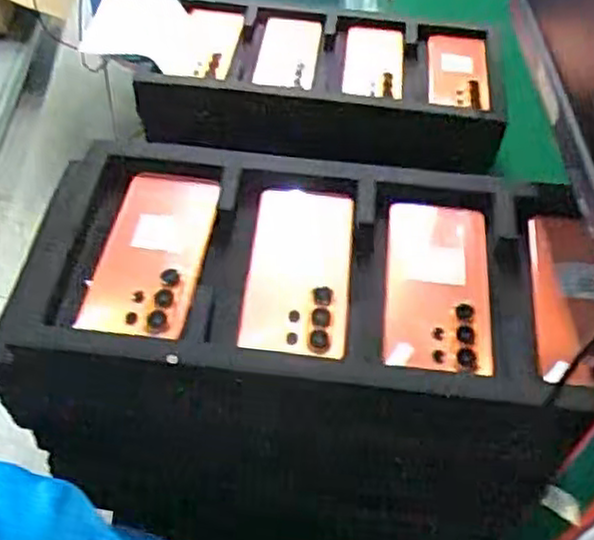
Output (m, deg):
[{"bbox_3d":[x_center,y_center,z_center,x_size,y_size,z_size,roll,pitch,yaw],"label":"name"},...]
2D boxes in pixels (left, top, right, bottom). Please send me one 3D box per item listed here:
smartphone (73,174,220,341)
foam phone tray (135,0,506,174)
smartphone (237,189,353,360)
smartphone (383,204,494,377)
[{"bbox_3d":[-0.117,-0.014,0.590,0.078,0.009,0.171,8,51,2],"label":"smartphone"},{"bbox_3d":[0.042,-0.276,1.071,0.495,0.097,0.281,8,51,3],"label":"foam phone tray"},{"bbox_3d":[0.002,-0.004,0.590,0.080,0.013,0.177,6,51,0],"label":"smartphone"},{"bbox_3d":[0.112,0.009,0.583,0.079,0.011,0.178,7,51,2],"label":"smartphone"}]

